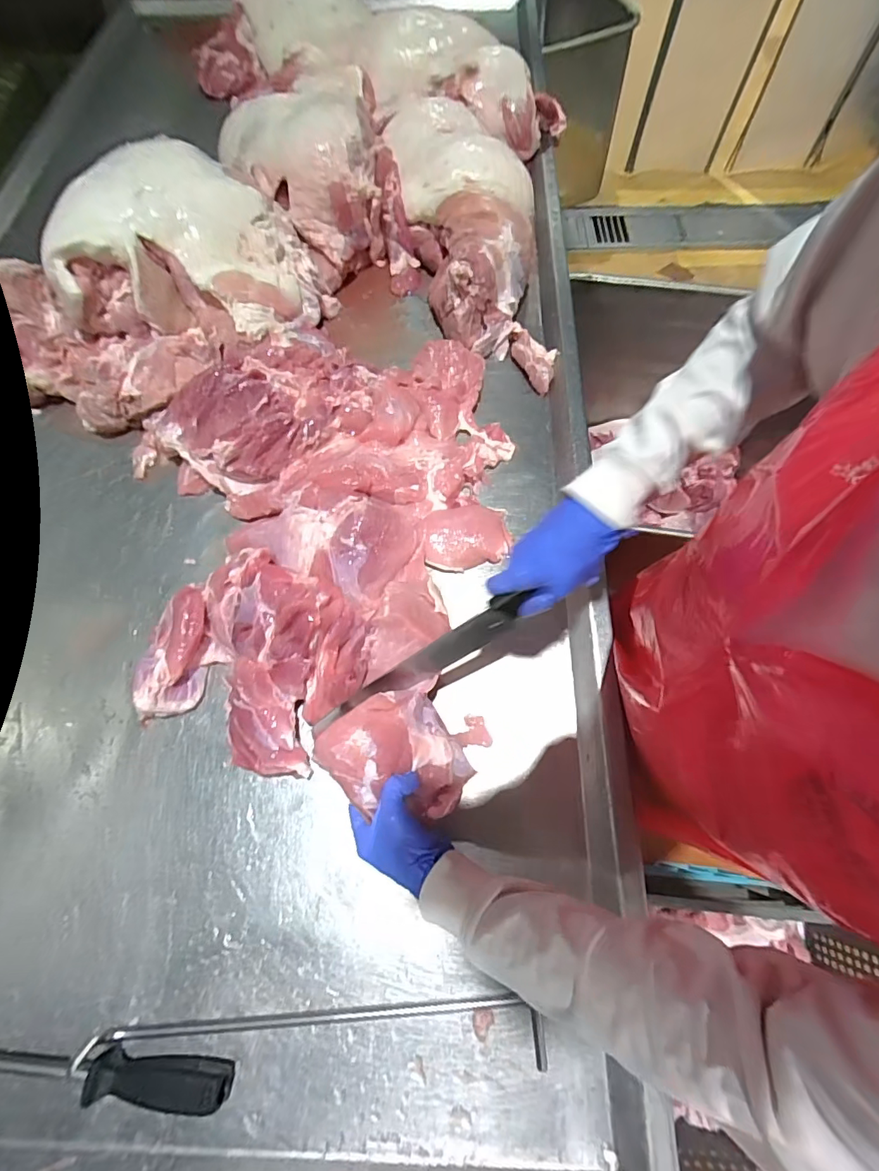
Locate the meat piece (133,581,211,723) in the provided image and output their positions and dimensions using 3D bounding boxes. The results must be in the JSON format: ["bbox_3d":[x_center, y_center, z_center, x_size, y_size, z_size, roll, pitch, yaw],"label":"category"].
[{"bbox_3d":[-0.325,0.081,0.587,0.083,0.045,0.167,10,81,5],"label":"meat piece"}]

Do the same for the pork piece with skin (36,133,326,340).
[{"bbox_3d":[-0.395,-0.545,0.760,0.309,0.154,0.316,3,68,2],"label":"pork piece with skin"}]

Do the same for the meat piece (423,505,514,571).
[{"bbox_3d":[0.037,-0.070,0.665,0.118,0.025,0.086,-11,68,-4],"label":"meat piece"}]

